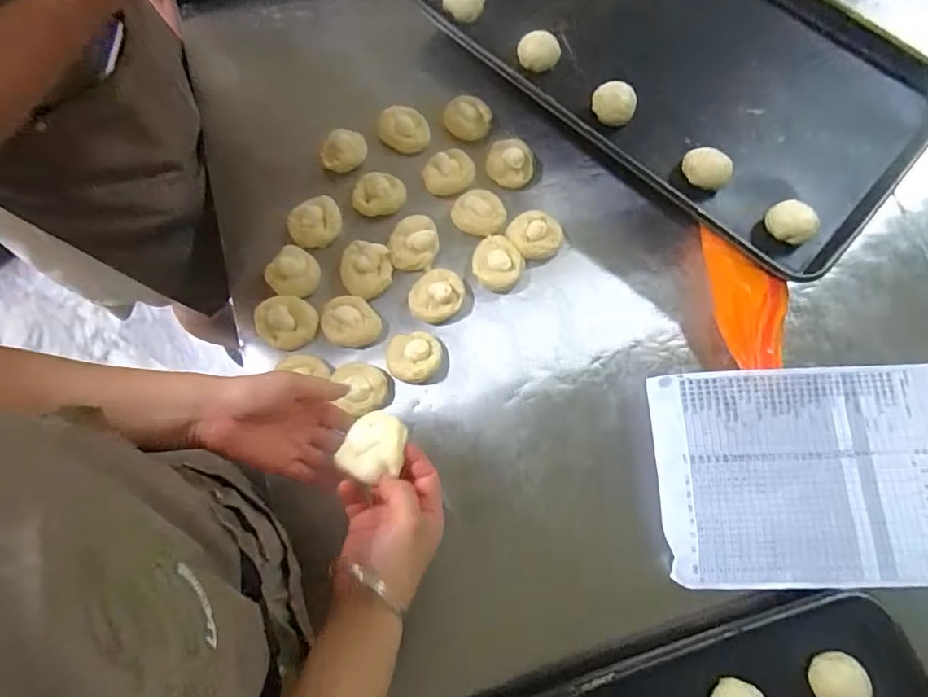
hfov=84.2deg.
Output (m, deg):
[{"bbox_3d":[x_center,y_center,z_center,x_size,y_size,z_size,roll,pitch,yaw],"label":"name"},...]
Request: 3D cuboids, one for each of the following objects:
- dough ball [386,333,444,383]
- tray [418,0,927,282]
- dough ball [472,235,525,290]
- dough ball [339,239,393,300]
[{"bbox_3d":[-0.055,0.009,0.572,0.058,0.026,0.054,0,75,0],"label":"dough ball"},{"bbox_3d":[0.283,-0.388,0.657,0.594,0.052,0.424,44,72,11],"label":"tray"},{"bbox_3d":[0.041,-0.102,0.598,0.058,0.026,0.058,0,75,0],"label":"dough ball"},{"bbox_3d":[-0.113,-0.091,0.591,0.056,0.020,0.064,3,75,1],"label":"dough ball"}]

